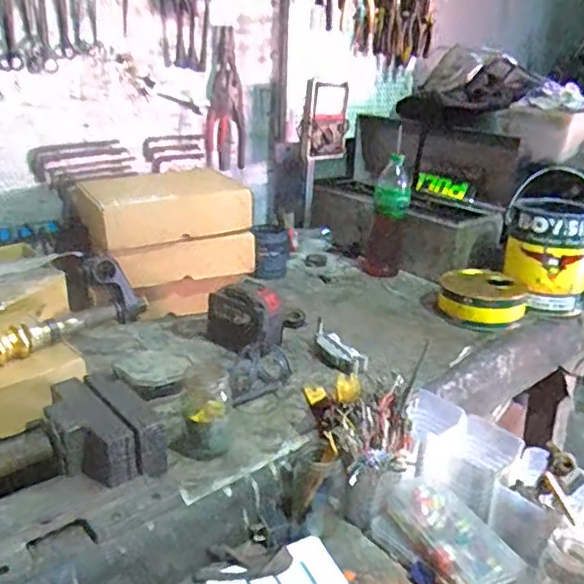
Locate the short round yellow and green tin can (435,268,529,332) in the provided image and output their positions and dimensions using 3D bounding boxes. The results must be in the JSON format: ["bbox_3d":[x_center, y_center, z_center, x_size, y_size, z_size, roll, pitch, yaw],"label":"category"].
[{"bbox_3d":[0.373,0.012,1.163,0.165,0.056,0.169,11,24,19],"label":"short round yellow and green tin can"}]

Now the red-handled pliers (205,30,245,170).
[{"bbox_3d":[-0.142,-0.413,1.286,0.027,0.287,0.113,18,28,33],"label":"red-handled pliers"}]

